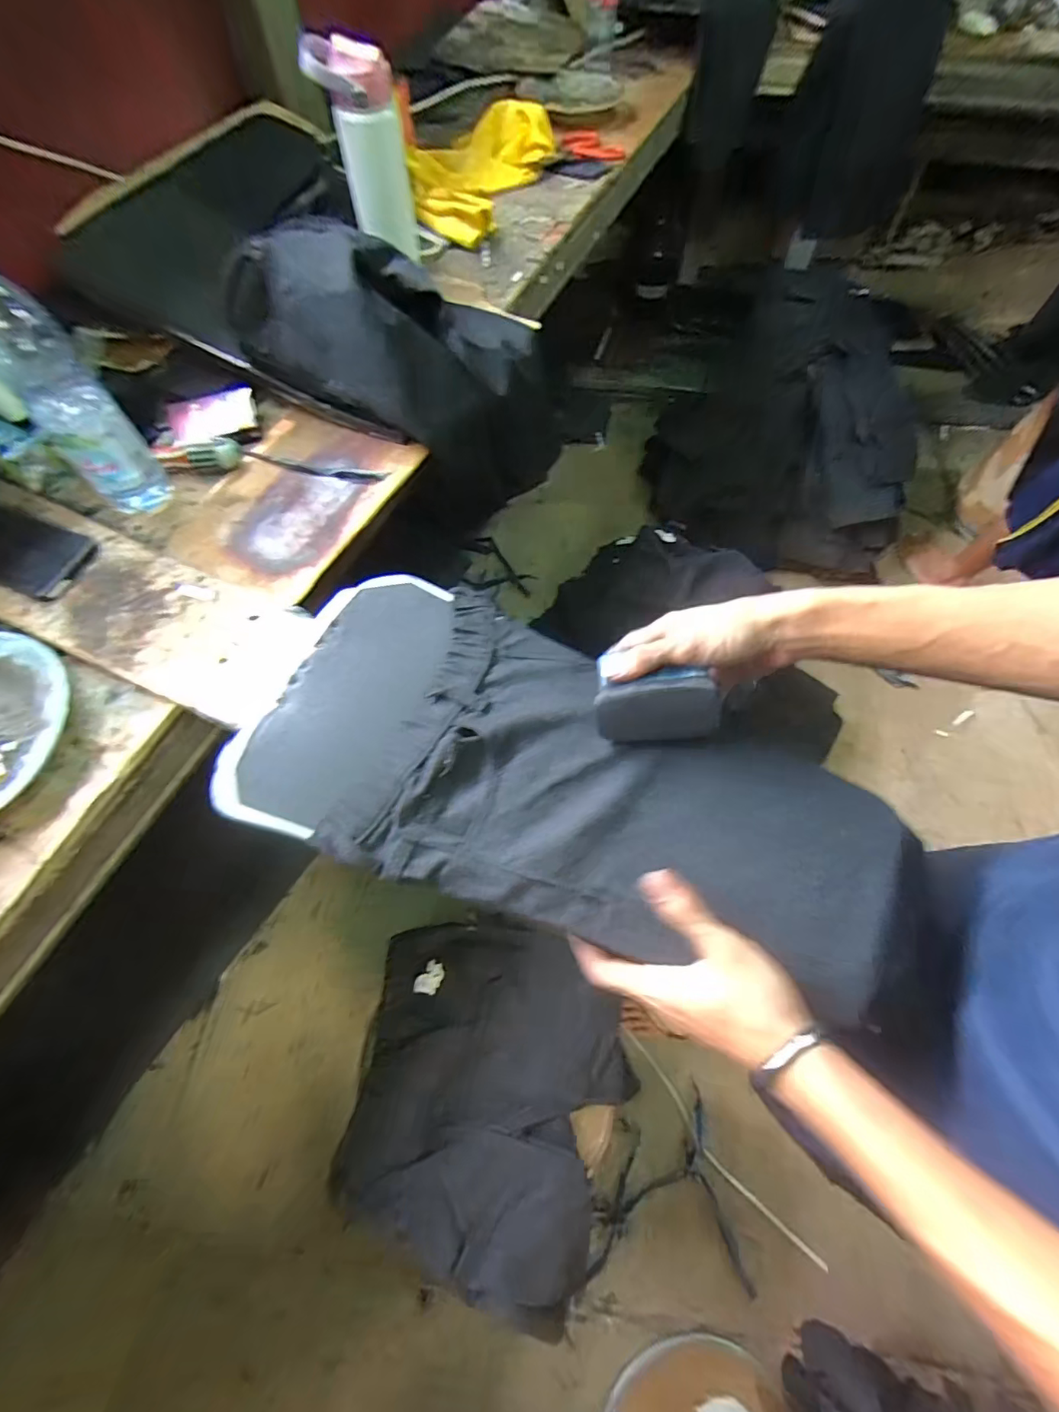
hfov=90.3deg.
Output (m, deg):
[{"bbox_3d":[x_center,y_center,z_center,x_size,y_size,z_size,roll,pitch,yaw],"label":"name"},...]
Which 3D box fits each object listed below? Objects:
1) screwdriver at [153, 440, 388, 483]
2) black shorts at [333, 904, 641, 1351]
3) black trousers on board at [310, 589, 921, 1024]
[{"bbox_3d":[-0.288,-0.278,0.593,0.252,0.034,0.035,3,65,2],"label":"screwdriver"},{"bbox_3d":[-0.050,0.504,0.698,0.335,0.046,0.400,7,65,4],"label":"black shorts"},{"bbox_3d":[0.082,0.072,0.408,0.400,0.022,0.231,21,67,10],"label":"black trousers on board"}]

